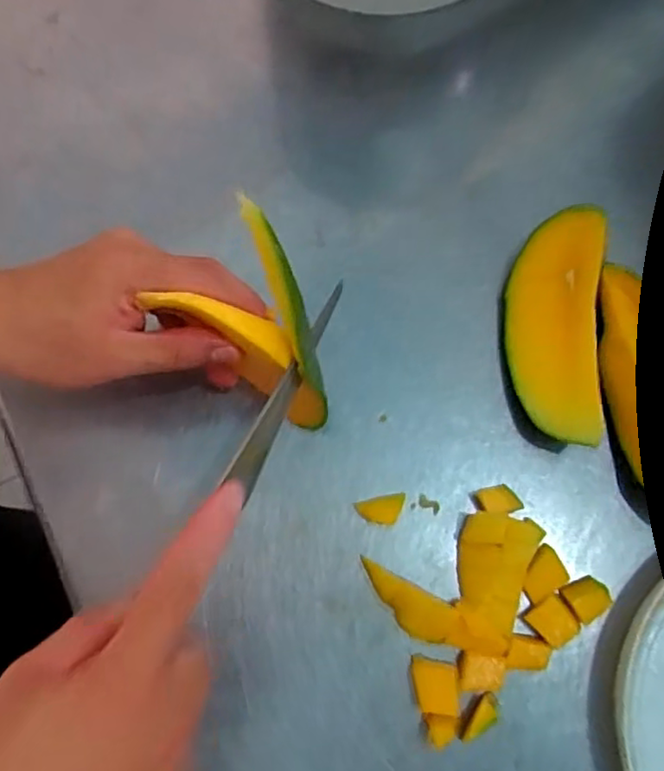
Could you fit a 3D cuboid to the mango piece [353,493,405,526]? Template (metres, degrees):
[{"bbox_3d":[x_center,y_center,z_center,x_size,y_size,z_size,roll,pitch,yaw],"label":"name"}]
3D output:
[{"bbox_3d":[0.026,0.066,0.344,0.026,0.013,0.015,-12,76,0],"label":"mango piece"}]

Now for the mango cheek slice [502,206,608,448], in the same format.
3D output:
[{"bbox_3d":[0.118,-0.032,0.353,0.046,0.039,0.130,4,76,4],"label":"mango cheek slice"}]

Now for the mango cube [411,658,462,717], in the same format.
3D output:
[{"bbox_3d":[0.050,0.146,0.319,0.021,0.011,0.024,-2,76,2],"label":"mango cube"}]

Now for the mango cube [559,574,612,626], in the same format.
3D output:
[{"bbox_3d":[0.129,0.106,0.327,0.022,0.011,0.018,-26,76,-4],"label":"mango cube"}]

